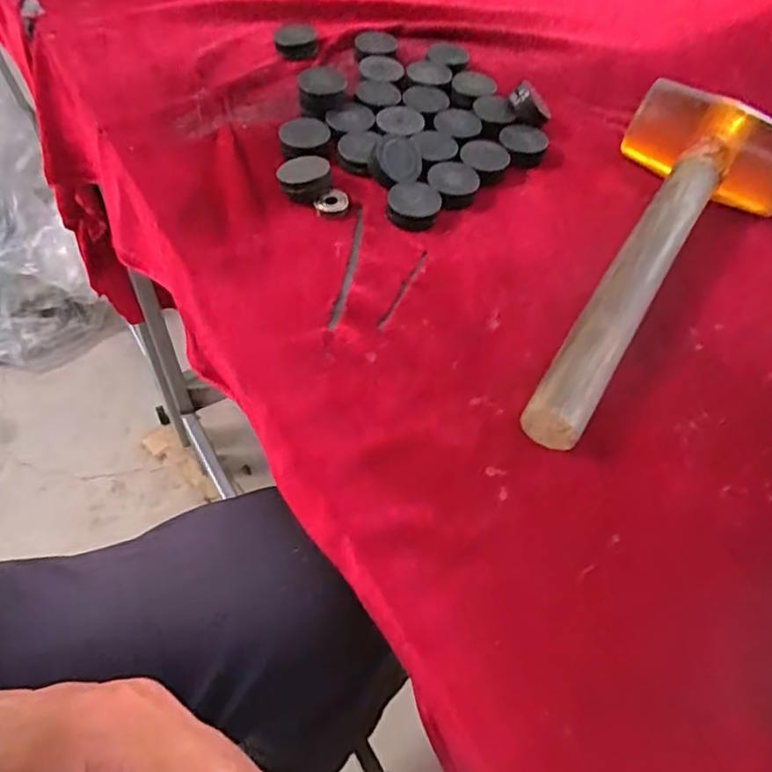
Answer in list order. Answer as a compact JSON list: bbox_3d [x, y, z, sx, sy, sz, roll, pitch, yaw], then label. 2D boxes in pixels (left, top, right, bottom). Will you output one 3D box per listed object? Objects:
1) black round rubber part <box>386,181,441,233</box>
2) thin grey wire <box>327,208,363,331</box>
[{"bbox_3d":[0.017,-0.110,0.399,0.030,0.012,0.038,19,55,8],"label":"black round rubber part"},{"bbox_3d":[-0.021,-0.069,0.373,0.006,0.004,0.096,9,55,2],"label":"thin grey wire"}]

